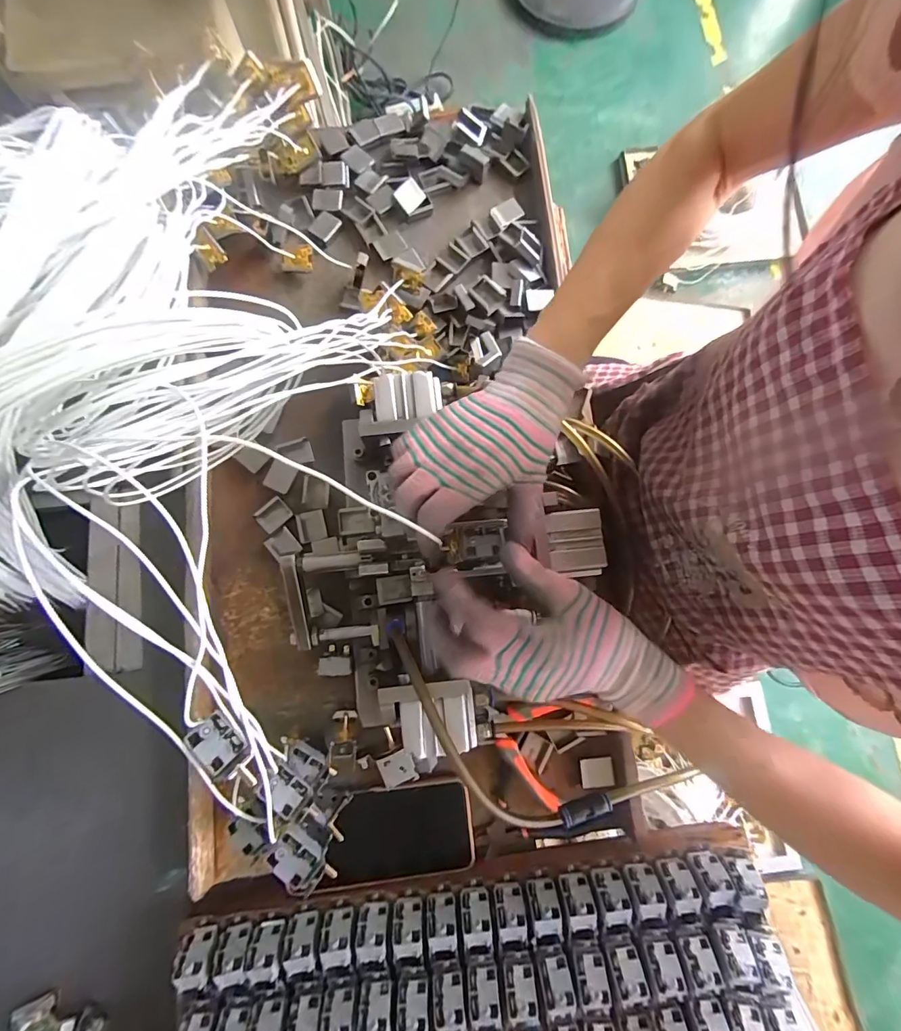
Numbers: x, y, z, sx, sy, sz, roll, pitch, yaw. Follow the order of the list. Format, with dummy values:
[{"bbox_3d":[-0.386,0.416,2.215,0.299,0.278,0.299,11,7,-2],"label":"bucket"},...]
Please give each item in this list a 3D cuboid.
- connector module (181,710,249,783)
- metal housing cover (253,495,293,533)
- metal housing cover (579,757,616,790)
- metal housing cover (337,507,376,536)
[{"bbox_3d":[-0.142,0.140,0.274,0.023,0.010,0.033,-37,83,-30],"label":"connector module"},{"bbox_3d":[-0.176,-0.001,0.447,0.032,0.005,0.026,-41,83,-6],"label":"metal housing cover"},{"bbox_3d":[0.137,0.239,0.418,0.030,0.007,0.024,-1,81,-1],"label":"metal housing cover"},{"bbox_3d":[-0.092,0.005,0.436,0.034,0.005,0.026,-7,81,-2],"label":"metal housing cover"}]

